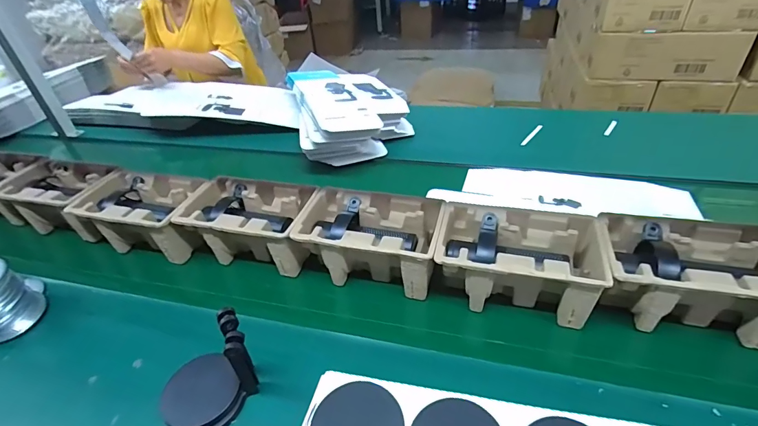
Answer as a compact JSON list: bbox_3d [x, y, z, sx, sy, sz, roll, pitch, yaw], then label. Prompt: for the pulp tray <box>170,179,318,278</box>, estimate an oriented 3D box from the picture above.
[{"bbox_3d":[-0.230,0.021,0.712,0.225,0.104,0.140,6,39,14],"label":"pulp tray"}]

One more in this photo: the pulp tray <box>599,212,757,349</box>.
[{"bbox_3d":[0.429,0.090,0.544,0.221,0.103,0.138,6,39,15],"label":"pulp tray"}]

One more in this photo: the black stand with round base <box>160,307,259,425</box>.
[{"bbox_3d":[-0.219,0.192,0.477,0.118,0.120,0.100,-23,41,-22],"label":"black stand with round base"}]

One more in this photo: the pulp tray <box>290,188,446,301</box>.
[{"bbox_3d":[-0.009,0.046,0.658,0.226,0.102,0.144,8,39,16],"label":"pulp tray"}]

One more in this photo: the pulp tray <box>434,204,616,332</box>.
[{"bbox_3d":[0.206,0.074,0.594,0.222,0.101,0.137,5,38,13],"label":"pulp tray"}]

